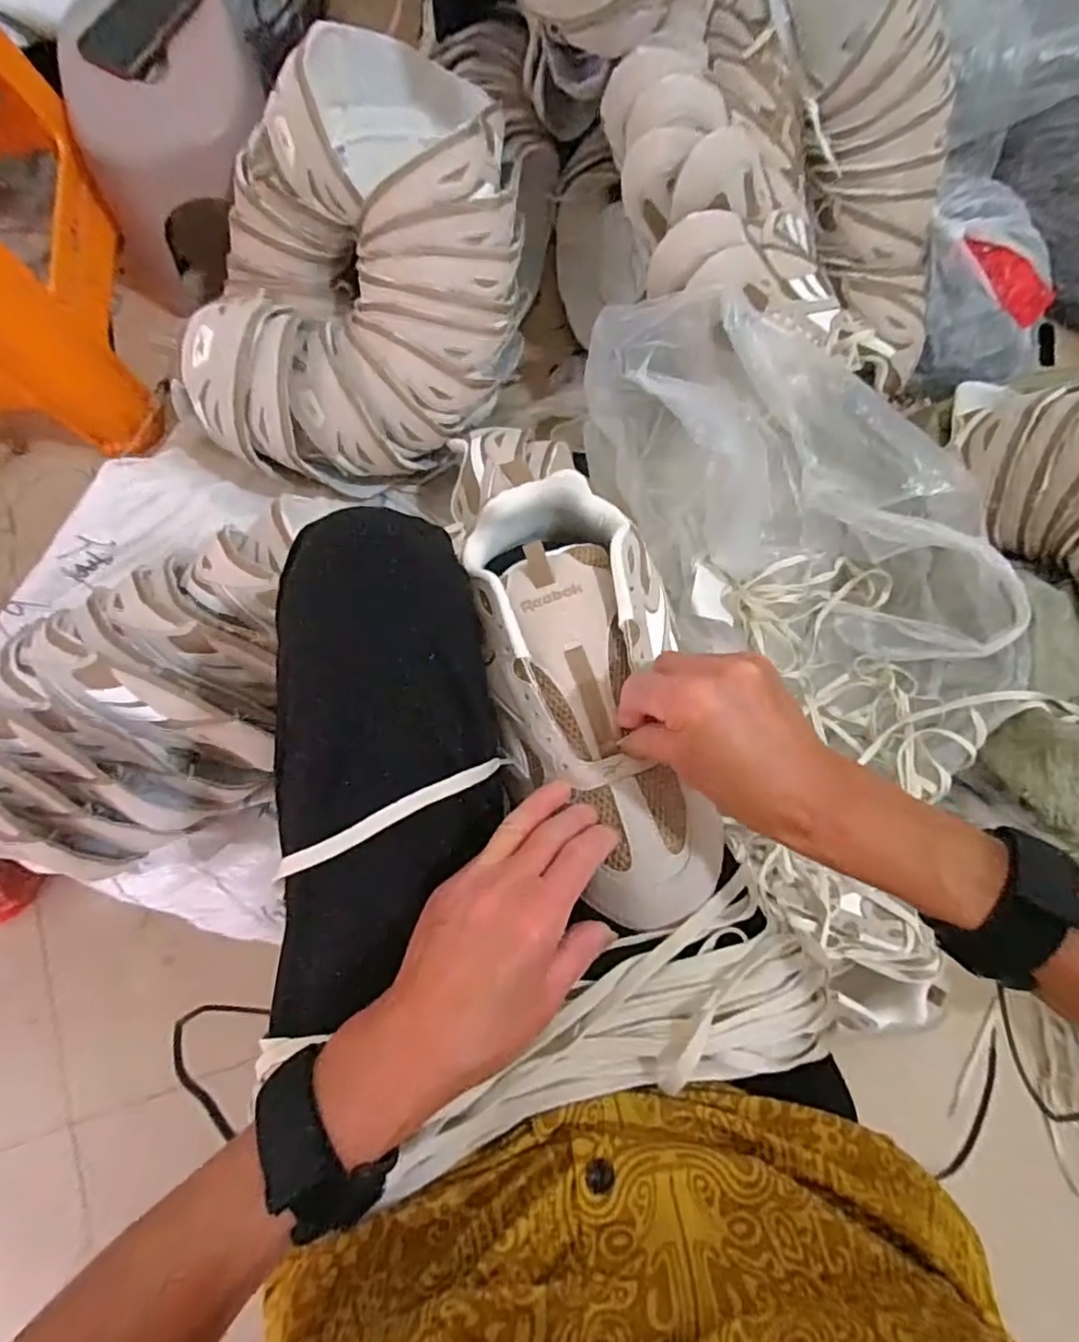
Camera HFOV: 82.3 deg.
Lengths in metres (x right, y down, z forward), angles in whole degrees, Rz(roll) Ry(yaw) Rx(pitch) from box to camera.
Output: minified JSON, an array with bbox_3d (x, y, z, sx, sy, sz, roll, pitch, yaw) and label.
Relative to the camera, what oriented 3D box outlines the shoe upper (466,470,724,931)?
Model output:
[{"bbox_3d":[0.032,0.009,0.346,0.104,0.067,0.252,-16,79,-2],"label":"shoe upper"}]

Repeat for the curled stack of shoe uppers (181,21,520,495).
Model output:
[{"bbox_3d":[-0.183,-0.420,0.636,0.320,0.152,0.416,-7,79,0],"label":"curled stack of shoe uppers"}]

